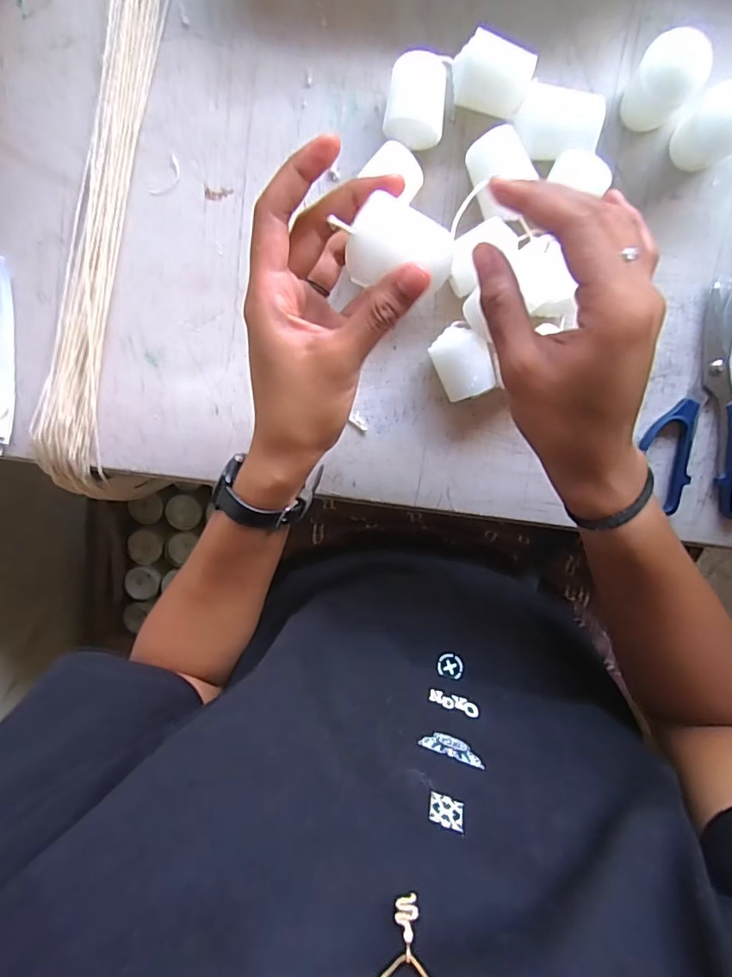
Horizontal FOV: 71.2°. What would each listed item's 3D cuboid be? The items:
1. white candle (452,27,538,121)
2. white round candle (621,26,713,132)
[{"bbox_3d":[0.080,-0.262,0.331,0.048,0.031,0.038,19,100,-1],"label":"white candle"},{"bbox_3d":[0.183,-0.250,0.321,0.037,0.046,0.038,0,100,3],"label":"white round candle"}]

